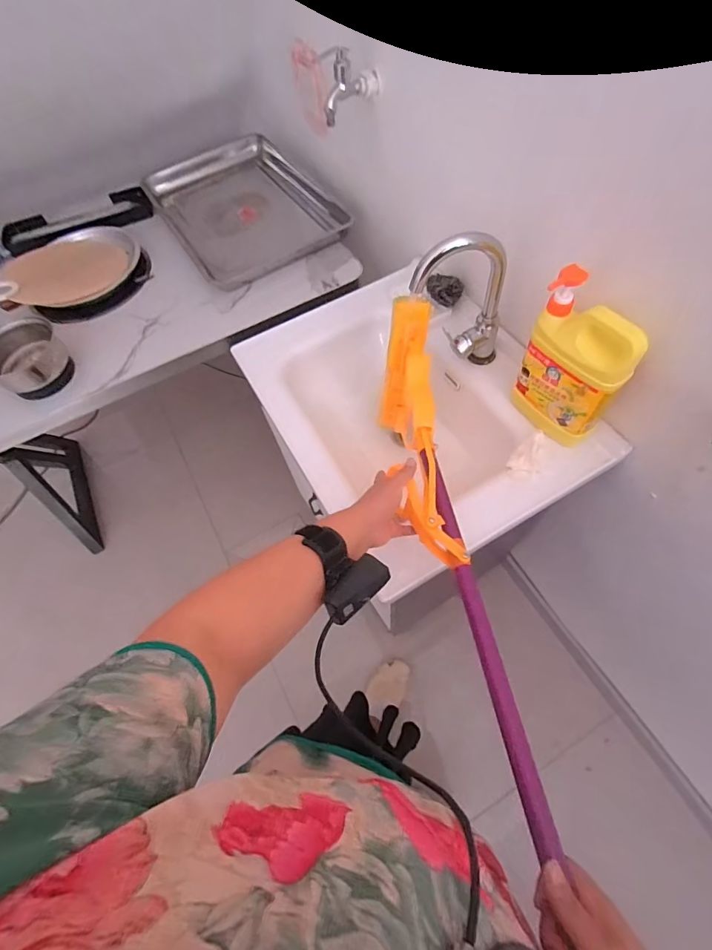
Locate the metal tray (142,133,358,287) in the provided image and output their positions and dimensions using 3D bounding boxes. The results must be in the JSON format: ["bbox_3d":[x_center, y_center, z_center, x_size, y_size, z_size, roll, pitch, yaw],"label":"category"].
[{"bbox_3d":[-0.314,-0.747,1.152,0.396,0.044,0.624,-30,63,-13],"label":"metal tray"}]

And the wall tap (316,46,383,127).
[{"bbox_3d":[-0.013,-0.715,0.776,0.113,0.089,0.048,-26,62,-11],"label":"wall tap"}]

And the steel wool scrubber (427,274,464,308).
[{"bbox_3d":[0.179,-0.373,0.858,0.074,0.041,0.051,7,61,7],"label":"steel wool scrubber"}]

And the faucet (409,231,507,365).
[{"bbox_3d":[0.171,-0.278,0.718,0.171,0.232,0.057,-13,61,-4],"label":"faucet"}]

